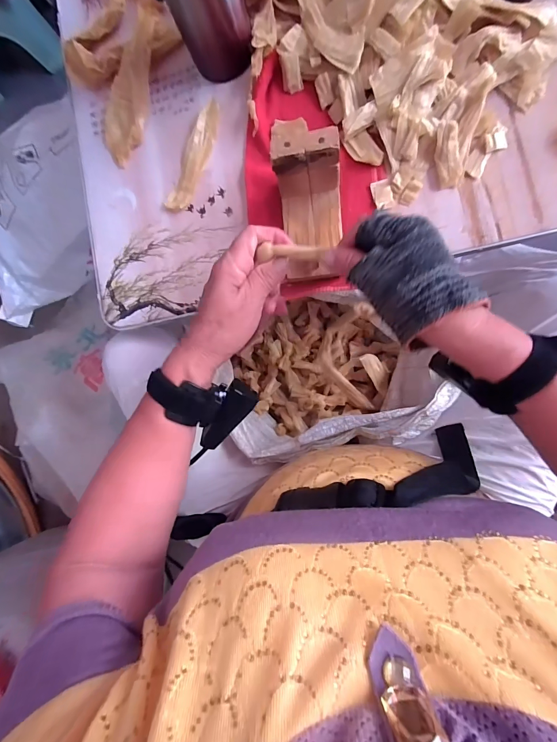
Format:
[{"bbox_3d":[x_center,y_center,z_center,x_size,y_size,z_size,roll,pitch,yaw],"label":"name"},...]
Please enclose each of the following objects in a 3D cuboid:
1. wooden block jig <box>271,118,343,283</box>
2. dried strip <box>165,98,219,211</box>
[{"bbox_3d":[0.030,-0.153,0.316,0.059,0.081,0.107,-4,87,8],"label":"wooden block jig"},{"bbox_3d":[-0.098,-0.248,0.389,0.031,0.015,0.125,24,91,9],"label":"dried strip"}]

